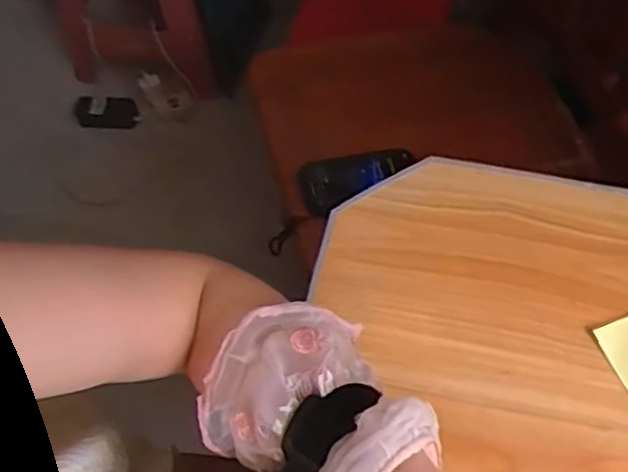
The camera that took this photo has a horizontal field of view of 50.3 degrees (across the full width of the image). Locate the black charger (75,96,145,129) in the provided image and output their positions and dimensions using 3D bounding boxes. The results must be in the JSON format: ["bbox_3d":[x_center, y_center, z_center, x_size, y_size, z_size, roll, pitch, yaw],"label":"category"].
[{"bbox_3d":[-0.464,-0.274,1.496,0.147,0.070,0.031,1,20,1],"label":"black charger"}]

